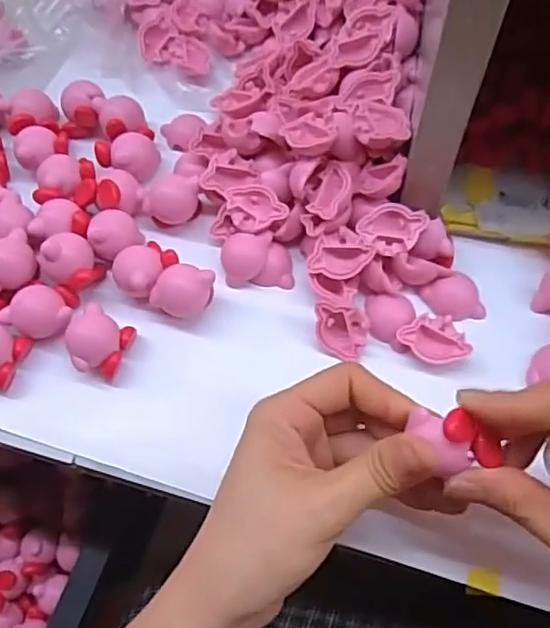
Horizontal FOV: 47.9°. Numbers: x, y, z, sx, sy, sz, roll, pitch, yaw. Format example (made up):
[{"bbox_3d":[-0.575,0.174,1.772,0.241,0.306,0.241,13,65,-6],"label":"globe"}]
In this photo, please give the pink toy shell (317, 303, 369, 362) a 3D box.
[{"bbox_3d":[0.036,0.010,0.339,0.029,0.010,0.030,3,98,0],"label":"pink toy shell"}]

